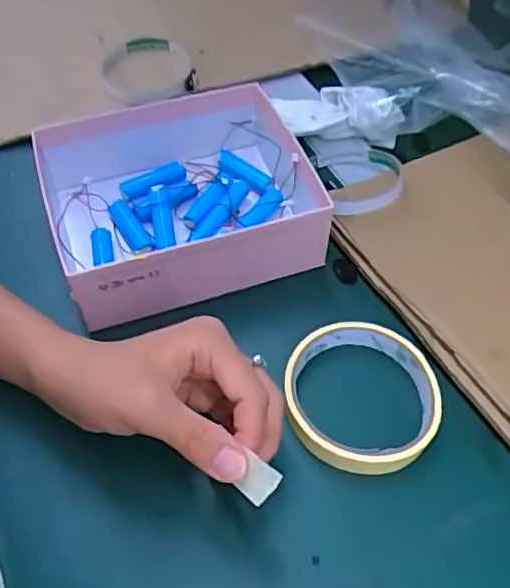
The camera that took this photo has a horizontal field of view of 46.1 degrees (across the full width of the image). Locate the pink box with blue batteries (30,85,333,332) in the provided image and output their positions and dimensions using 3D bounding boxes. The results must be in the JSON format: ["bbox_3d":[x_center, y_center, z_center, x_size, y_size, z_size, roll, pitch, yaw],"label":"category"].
[{"bbox_3d":[-0.050,-0.069,0.417,0.171,0.061,0.150,-14,56,-12],"label":"pink box with blue batteries"}]

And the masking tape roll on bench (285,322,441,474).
[{"bbox_3d":[0.061,0.056,0.344,0.086,0.019,0.088,1,54,-1],"label":"masking tape roll on bench"}]

